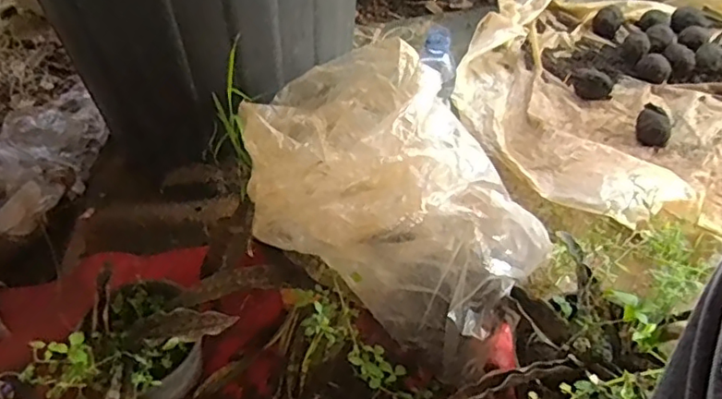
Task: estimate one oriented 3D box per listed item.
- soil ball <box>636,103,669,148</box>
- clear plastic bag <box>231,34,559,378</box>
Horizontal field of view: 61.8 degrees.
[{"bbox_3d":[0.464,-0.116,0.957,0.051,0.045,0.051,-1,51,1],"label":"soil ball"},{"bbox_3d":[0.020,-0.007,0.651,0.318,0.223,0.216,26,56,22],"label":"clear plastic bag"}]

